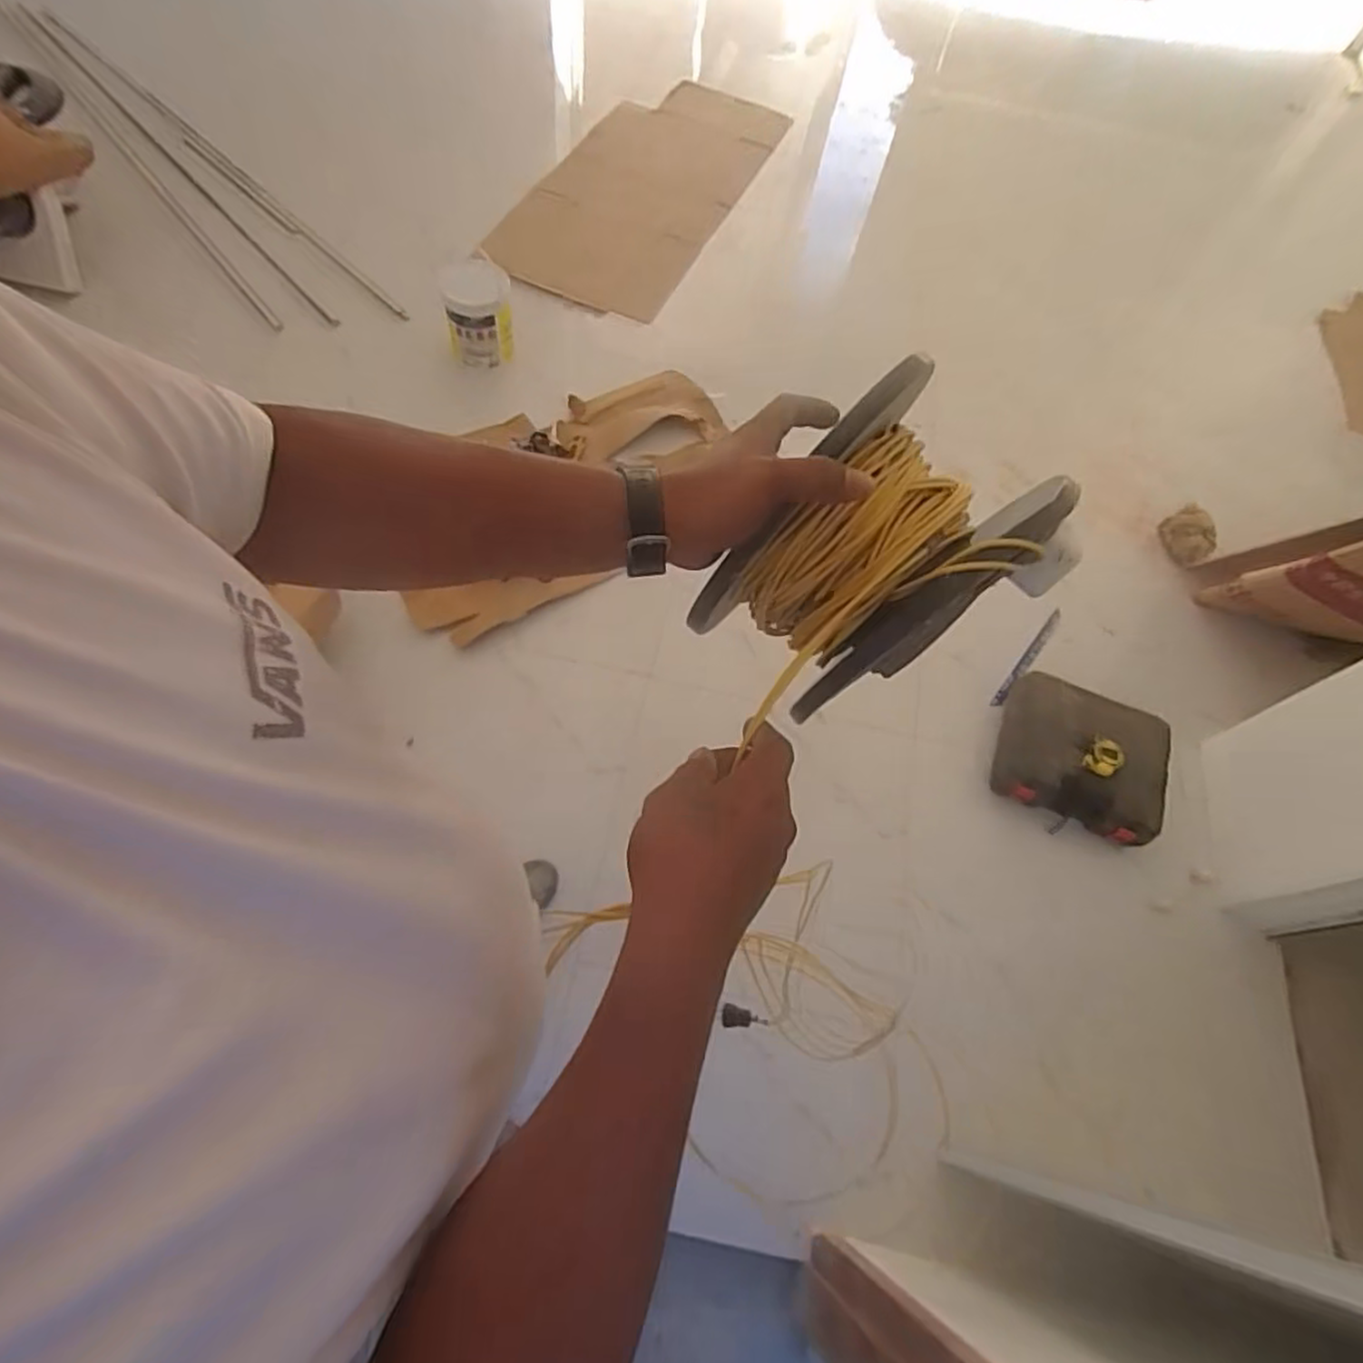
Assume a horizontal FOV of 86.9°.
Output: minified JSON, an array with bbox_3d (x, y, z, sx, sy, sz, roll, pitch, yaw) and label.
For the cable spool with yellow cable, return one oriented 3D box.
[{"bbox_3d":[0.126,-0.073,0.472,0.182,0.160,0.126,-36,69,-18],"label":"cable spool with yellow cable"}]

